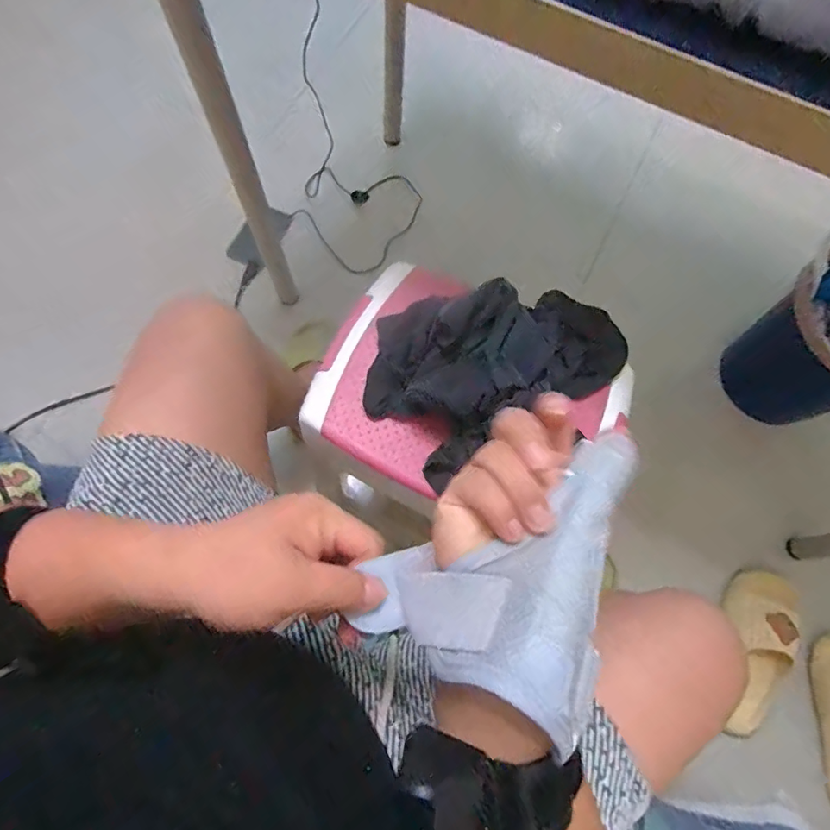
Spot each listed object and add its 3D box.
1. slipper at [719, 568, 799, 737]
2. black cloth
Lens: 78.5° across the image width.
[{"bbox_3d":[0.573,0.393,0.851,0.104,0.075,0.273,24,73,6],"label":"slipper"},{"bbox_3d":[0.080,-0.064,0.496,0.263,0.073,0.162,-31,76,-11],"label":"black cloth"}]

